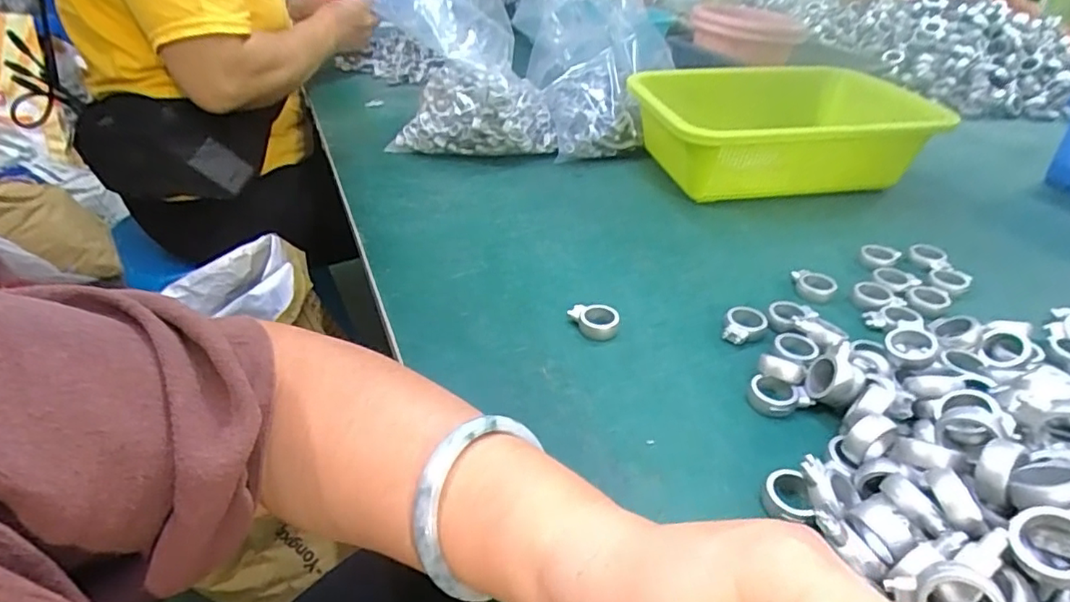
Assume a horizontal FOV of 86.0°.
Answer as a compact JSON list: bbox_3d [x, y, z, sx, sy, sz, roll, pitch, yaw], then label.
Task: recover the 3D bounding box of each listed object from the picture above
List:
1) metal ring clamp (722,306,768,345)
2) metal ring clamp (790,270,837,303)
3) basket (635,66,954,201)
[{"bbox_3d":[0.136,0.016,0.370,0.025,0.011,0.032,14,37,20],"label":"metal ring clamp"},{"bbox_3d":[0.201,-0.011,0.413,0.027,0.009,0.027,3,35,5],"label":"metal ring clamp"},{"bbox_3d":[0.246,-0.168,0.577,0.276,0.084,0.189,-2,35,-2],"label":"basket"}]

